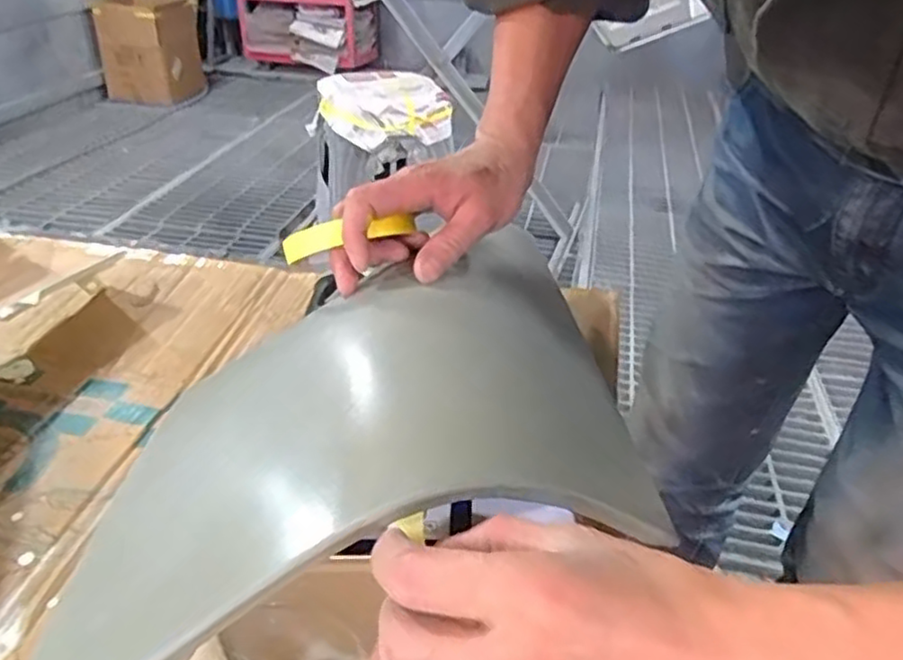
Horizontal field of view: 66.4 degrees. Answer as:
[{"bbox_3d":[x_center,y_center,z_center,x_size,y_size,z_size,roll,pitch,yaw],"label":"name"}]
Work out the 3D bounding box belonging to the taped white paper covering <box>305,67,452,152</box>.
[{"bbox_3d":[-0.179,-0.563,1.747,0.295,0.123,0.296,-11,35,-20],"label":"taped white paper covering"}]

